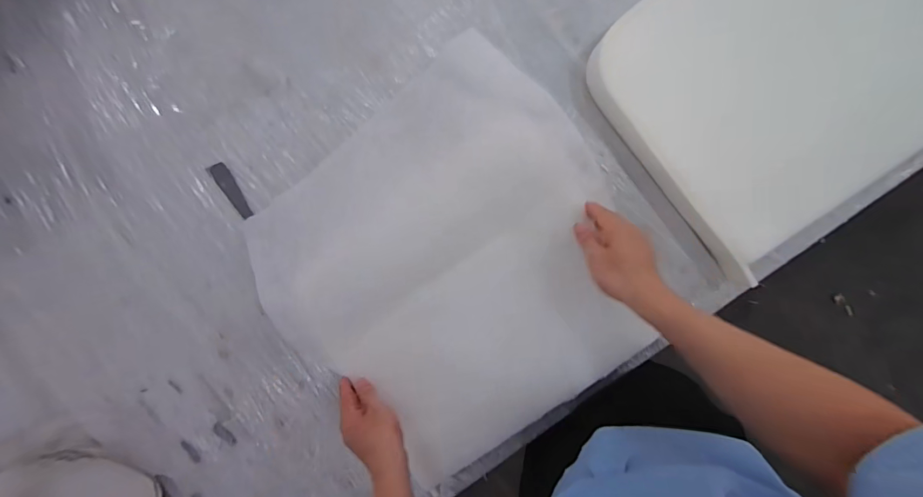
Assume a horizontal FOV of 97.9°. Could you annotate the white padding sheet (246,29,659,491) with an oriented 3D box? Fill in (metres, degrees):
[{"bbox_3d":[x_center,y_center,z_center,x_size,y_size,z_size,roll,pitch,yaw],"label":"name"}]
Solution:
[{"bbox_3d":[-0.008,0.027,0.616,0.499,0.062,0.512,-39,91,5],"label":"white padding sheet"}]

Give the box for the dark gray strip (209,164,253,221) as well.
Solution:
[{"bbox_3d":[-0.388,-0.098,0.681,0.025,0.008,0.104,-31,92,5],"label":"dark gray strip"}]

